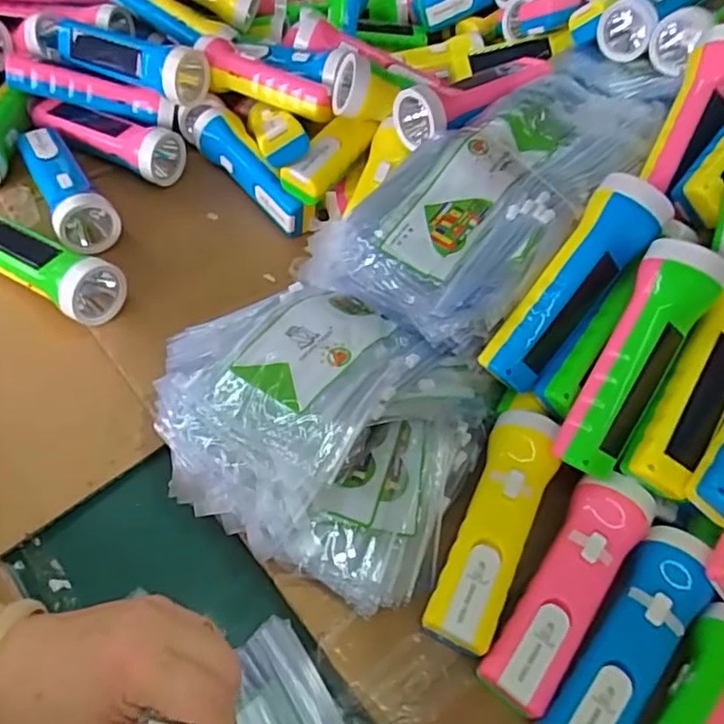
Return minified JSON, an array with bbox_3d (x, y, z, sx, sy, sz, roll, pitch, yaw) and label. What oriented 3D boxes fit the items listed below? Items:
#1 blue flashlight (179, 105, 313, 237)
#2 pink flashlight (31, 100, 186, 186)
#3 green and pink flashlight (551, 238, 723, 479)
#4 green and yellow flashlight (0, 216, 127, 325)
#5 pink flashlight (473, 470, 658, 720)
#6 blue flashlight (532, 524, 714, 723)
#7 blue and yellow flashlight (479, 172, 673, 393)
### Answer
[{"bbox_3d":[-0.116,-0.200,0.614,0.040,0.039,0.191,-34,65,-25],"label":"blue flashlight"},{"bbox_3d":[-0.263,-0.231,0.624,0.160,0.048,0.055,23,57,10],"label":"pink flashlight"},{"bbox_3d":[0.182,-0.003,0.402,0.047,0.038,0.164,28,93,14],"label":"green and pink flashlight"},{"bbox_3d":[-0.280,-0.084,0.519,0.175,0.048,0.048,28,58,13],"label":"green and yellow flashlight"},{"bbox_3d":[0.134,0.142,0.390,0.045,0.040,0.164,36,60,18],"label":"pink flashlight"},{"bbox_3d":[0.166,0.173,0.376,0.046,0.032,0.163,40,61,20],"label":"blue flashlight"},{"bbox_3d":[0.148,-0.055,0.425,0.047,0.036,0.166,39,96,20],"label":"blue and yellow flashlight"}]

